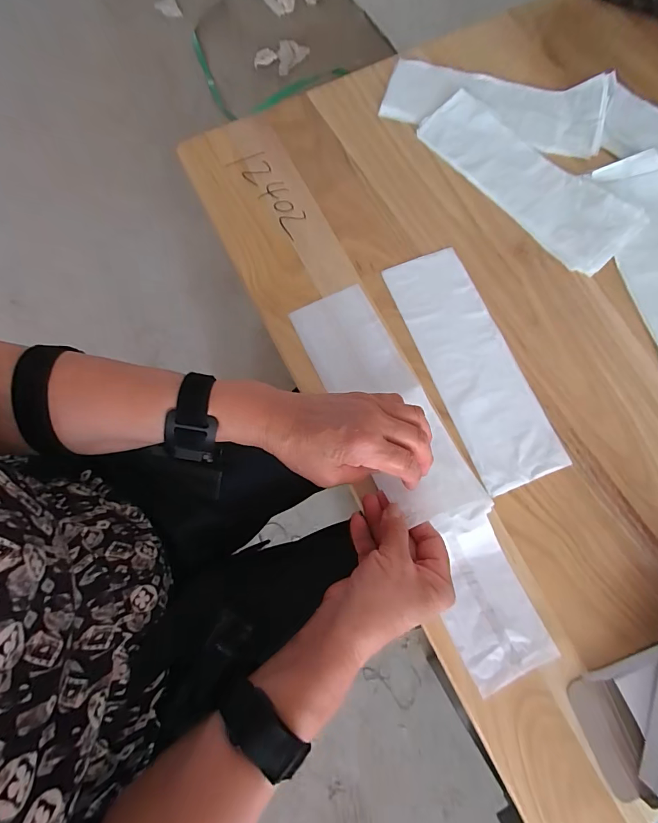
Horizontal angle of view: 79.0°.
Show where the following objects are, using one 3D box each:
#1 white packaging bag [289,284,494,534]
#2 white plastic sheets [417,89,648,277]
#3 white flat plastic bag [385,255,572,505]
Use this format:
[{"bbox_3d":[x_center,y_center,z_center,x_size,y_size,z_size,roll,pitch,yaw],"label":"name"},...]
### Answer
[{"bbox_3d":[0.052,-0.008,0.375,0.082,0.033,0.254,-27,71,-6],"label":"white packaging bag"},{"bbox_3d":[0.218,-0.264,0.447,0.087,0.018,0.259,-40,78,-9],"label":"white plastic sheets"},{"bbox_3d":[0.142,-0.049,0.400,0.084,0.004,0.250,-21,76,-4],"label":"white flat plastic bag"}]

